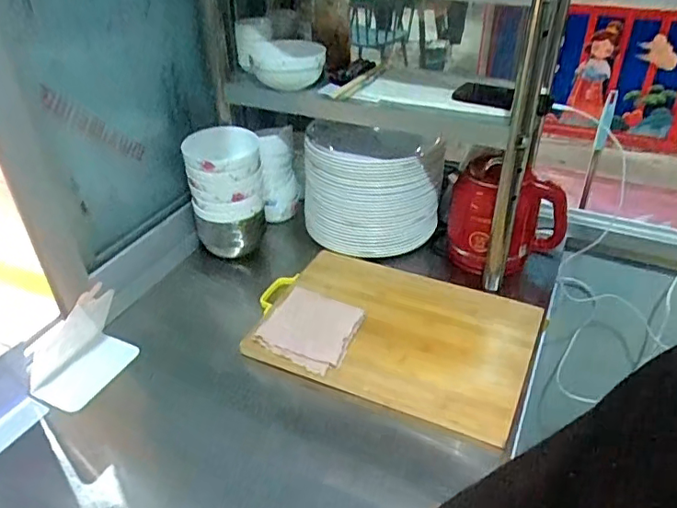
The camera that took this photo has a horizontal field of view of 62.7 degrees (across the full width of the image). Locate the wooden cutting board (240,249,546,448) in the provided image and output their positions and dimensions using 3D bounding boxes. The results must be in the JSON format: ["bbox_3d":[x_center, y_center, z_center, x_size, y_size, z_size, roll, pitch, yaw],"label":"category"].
[{"bbox_3d":[0.087,0.113,0.931,0.450,0.034,0.317,13,34,24],"label":"wooden cutting board"}]

